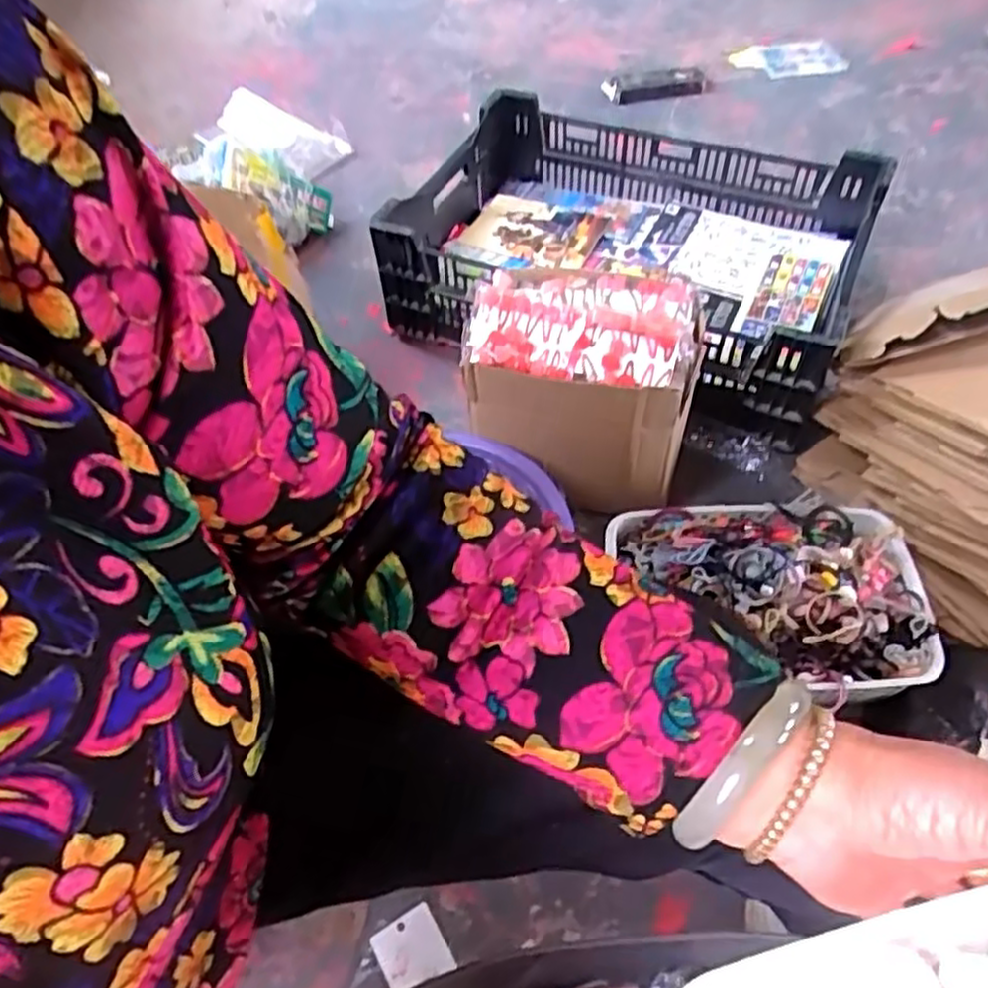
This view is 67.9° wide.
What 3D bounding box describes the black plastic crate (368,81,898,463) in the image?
[{"bbox_3d":[0.182,-0.347,1.041,0.610,0.182,0.407,21,59,18],"label":"black plastic crate"}]

